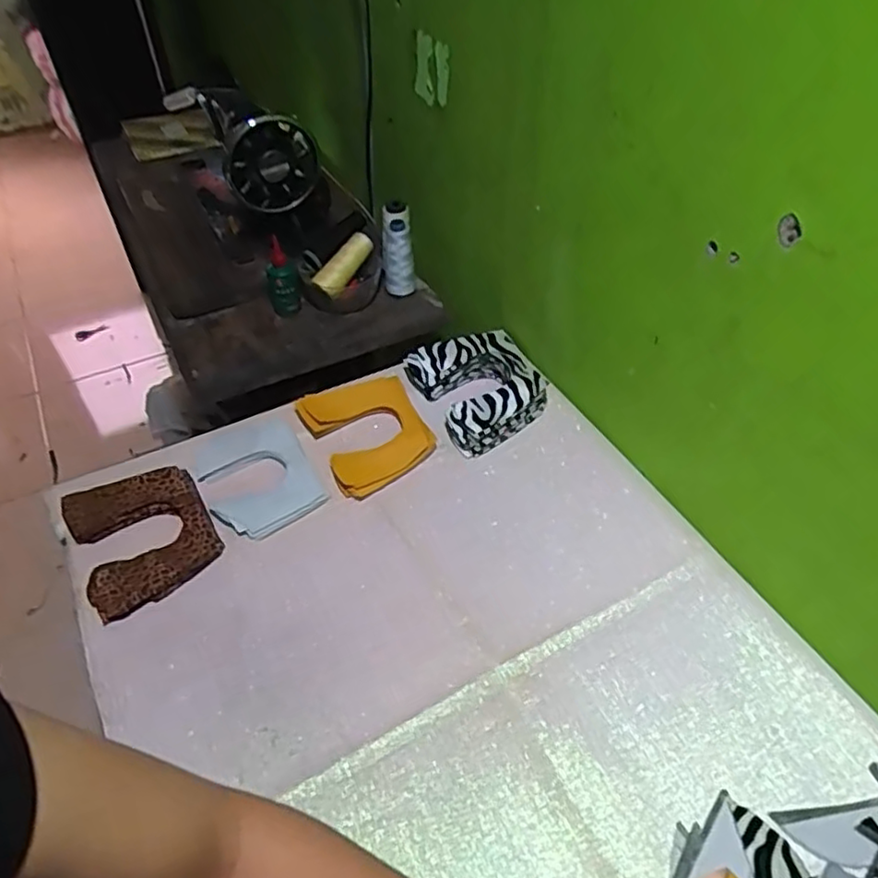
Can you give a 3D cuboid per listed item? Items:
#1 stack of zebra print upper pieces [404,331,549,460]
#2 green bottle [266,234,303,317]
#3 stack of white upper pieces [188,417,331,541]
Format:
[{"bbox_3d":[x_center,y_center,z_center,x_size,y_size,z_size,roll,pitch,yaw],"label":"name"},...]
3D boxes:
[{"bbox_3d":[0.050,-0.064,0.839,0.134,0.061,0.162,-22,50,-18],"label":"stack of zebra print upper pieces"},{"bbox_3d":[-0.230,-0.233,0.966,0.044,0.111,0.054,-17,48,-14],"label":"green bottle"},{"bbox_3d":[-0.207,0.040,0.759,0.117,0.033,0.150,-24,50,-20],"label":"stack of white upper pieces"}]

